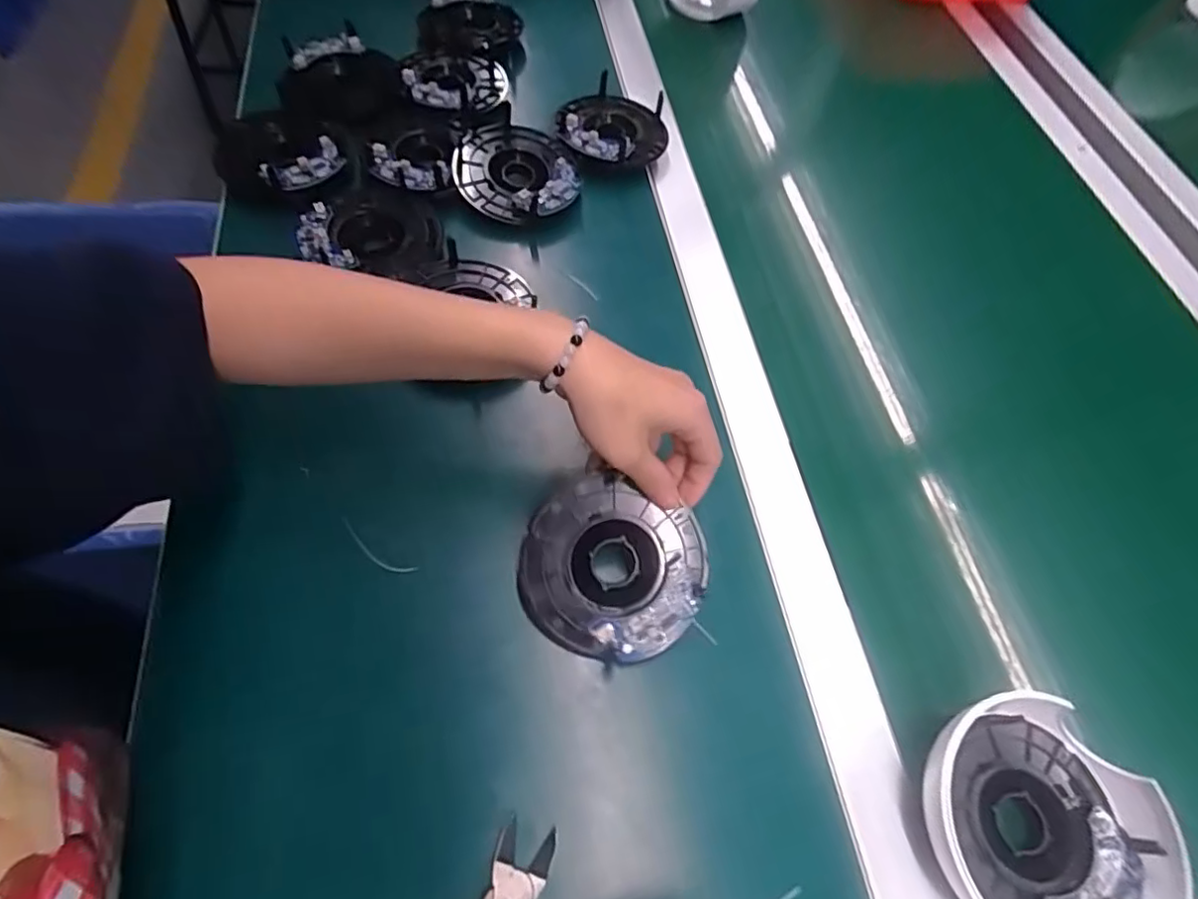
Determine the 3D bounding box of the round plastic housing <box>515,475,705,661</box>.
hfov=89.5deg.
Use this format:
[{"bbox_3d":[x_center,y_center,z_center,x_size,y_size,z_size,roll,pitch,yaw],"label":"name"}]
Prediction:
[{"bbox_3d":[0.008,0.068,0.338,0.099,0.014,0.095,0,83,-2],"label":"round plastic housing"}]

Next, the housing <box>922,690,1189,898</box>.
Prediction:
[{"bbox_3d":[0.219,0.190,0.304,0.114,0.040,0.112,40,66,16],"label":"housing"}]

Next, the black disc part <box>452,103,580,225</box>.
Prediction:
[{"bbox_3d":[-0.067,-0.230,0.499,0.099,0.020,0.098,2,68,-4],"label":"black disc part"}]

